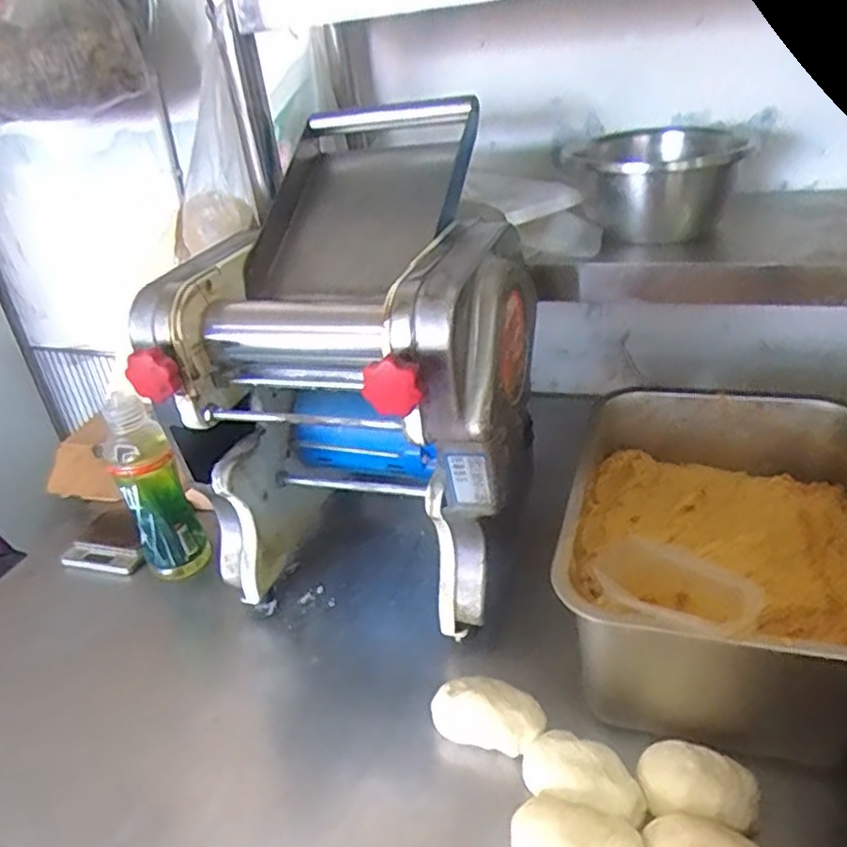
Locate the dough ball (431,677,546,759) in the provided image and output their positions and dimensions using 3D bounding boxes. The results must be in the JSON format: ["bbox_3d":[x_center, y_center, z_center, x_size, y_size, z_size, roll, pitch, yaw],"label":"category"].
[{"bbox_3d":[0.056,0.244,0.597,0.094,0.035,0.055,8,33,25],"label":"dough ball"}]

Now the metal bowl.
[{"bbox_3d":[0.254,-0.268,0.794,0.174,0.094,0.146,-5,30,4],"label":"metal bowl"}]

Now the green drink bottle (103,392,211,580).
[{"bbox_3d":[-0.303,0.074,0.796,0.070,0.204,0.062,-17,31,-17],"label":"green drink bottle"}]

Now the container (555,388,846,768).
[{"bbox_3d":[0.269,0.106,0.636,0.253,0.171,0.357,4,31,18],"label":"container"}]

